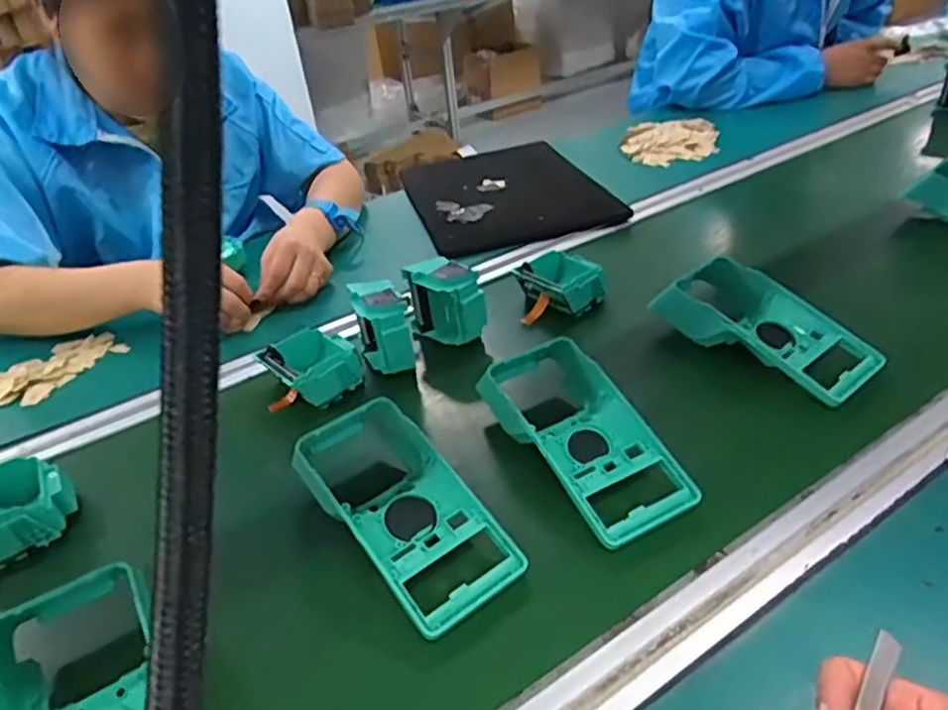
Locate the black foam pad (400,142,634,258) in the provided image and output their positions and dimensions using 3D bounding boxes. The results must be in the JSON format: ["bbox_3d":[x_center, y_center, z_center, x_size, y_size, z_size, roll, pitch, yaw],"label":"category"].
[{"bbox_3d":[0.046,-0.229,0.951,0.253,0.025,0.339,-14,36,-8],"label":"black foam pad"}]

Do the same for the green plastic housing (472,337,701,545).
[{"bbox_3d":[0.078,0.057,0.505,0.083,0.054,0.182,-20,39,-19],"label":"green plastic housing"}]

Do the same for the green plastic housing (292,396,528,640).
[{"bbox_3d":[-0.051,0.100,0.459,0.088,0.046,0.178,-28,42,-28],"label":"green plastic housing"}]

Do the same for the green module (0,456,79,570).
[{"bbox_3d":[-0.347,0.118,0.506,0.083,0.041,0.077,-21,39,-20],"label":"green module"}]

